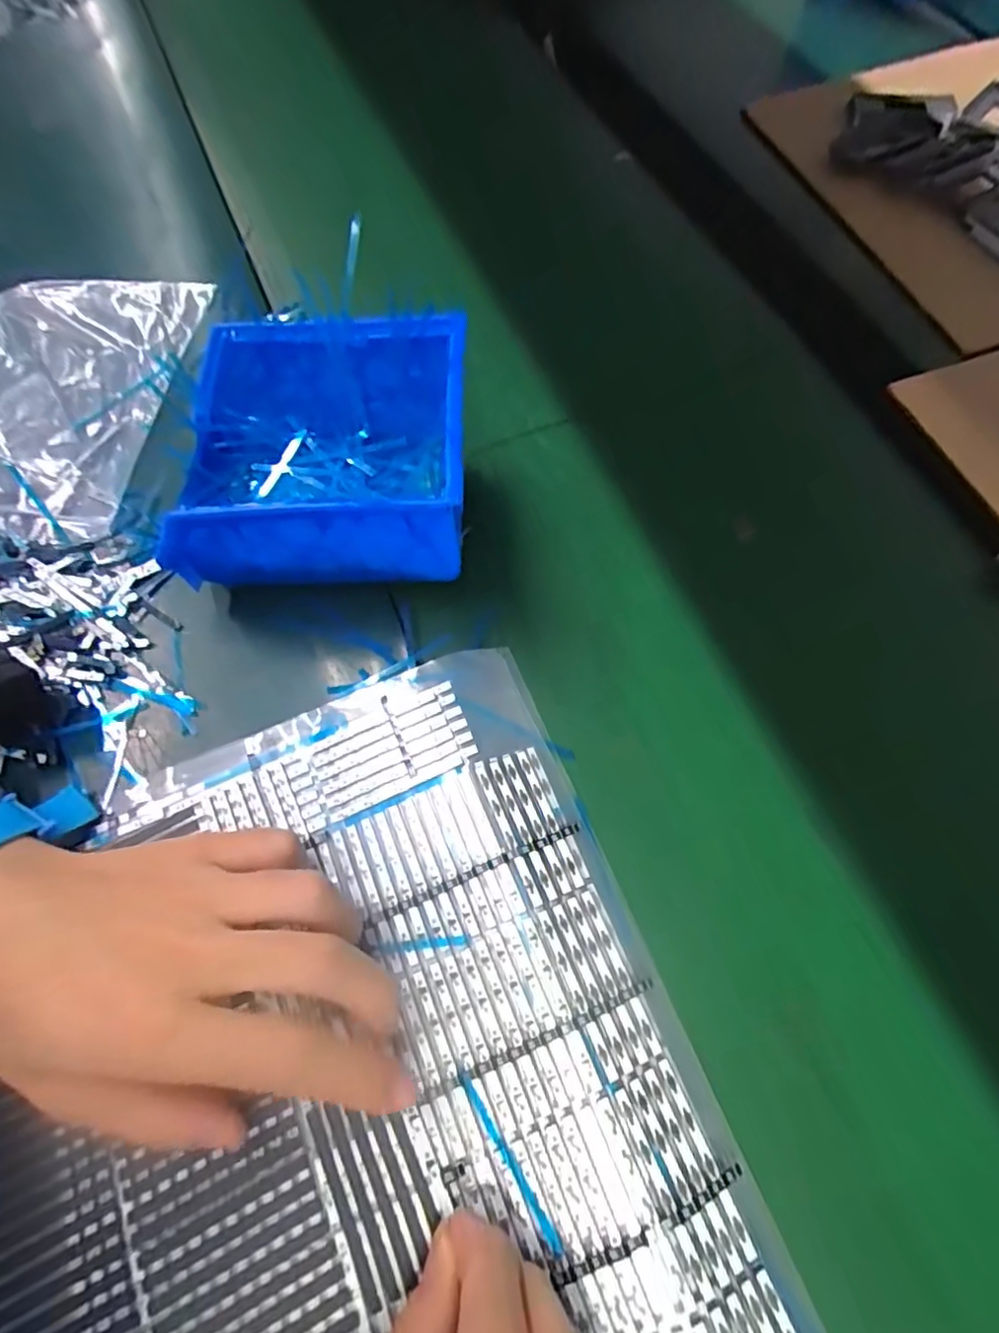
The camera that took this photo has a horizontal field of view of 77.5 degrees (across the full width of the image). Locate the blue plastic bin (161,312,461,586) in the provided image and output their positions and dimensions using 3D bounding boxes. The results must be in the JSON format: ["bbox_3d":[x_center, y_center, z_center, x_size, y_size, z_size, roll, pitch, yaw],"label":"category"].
[{"bbox_3d":[-0.082,-0.095,0.298,0.138,0.075,0.107,0,66,1],"label":"blue plastic bin"}]

